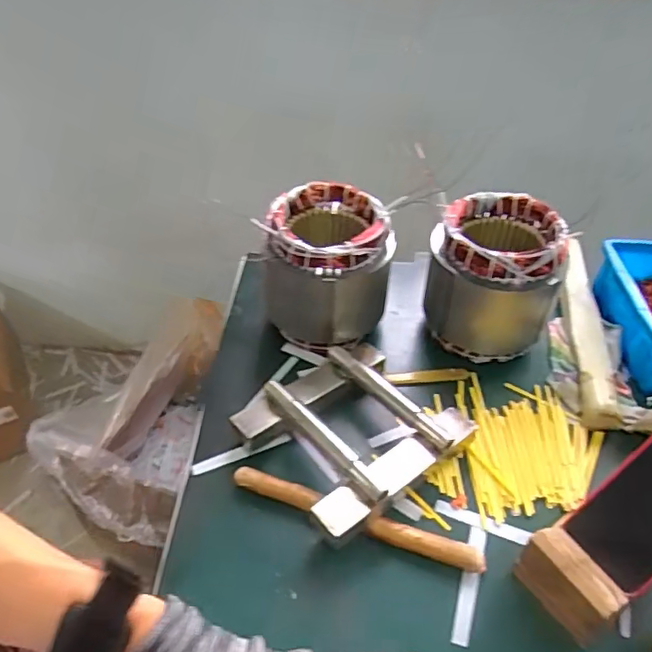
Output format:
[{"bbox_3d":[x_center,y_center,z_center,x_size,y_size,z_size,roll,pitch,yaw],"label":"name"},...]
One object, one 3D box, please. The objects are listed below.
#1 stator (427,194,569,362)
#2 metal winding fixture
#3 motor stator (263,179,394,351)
[{"bbox_3d":[0.204,-0.057,0.709,0.146,0.167,0.146,13,46,12],"label":"stator"},{"bbox_3d":[0.027,0.108,0.618,0.199,0.058,0.186,-29,52,-28],"label":"metal winding fixture"},{"bbox_3d":[0.002,-0.064,0.708,0.152,0.169,0.141,1,44,-1],"label":"motor stator"}]

